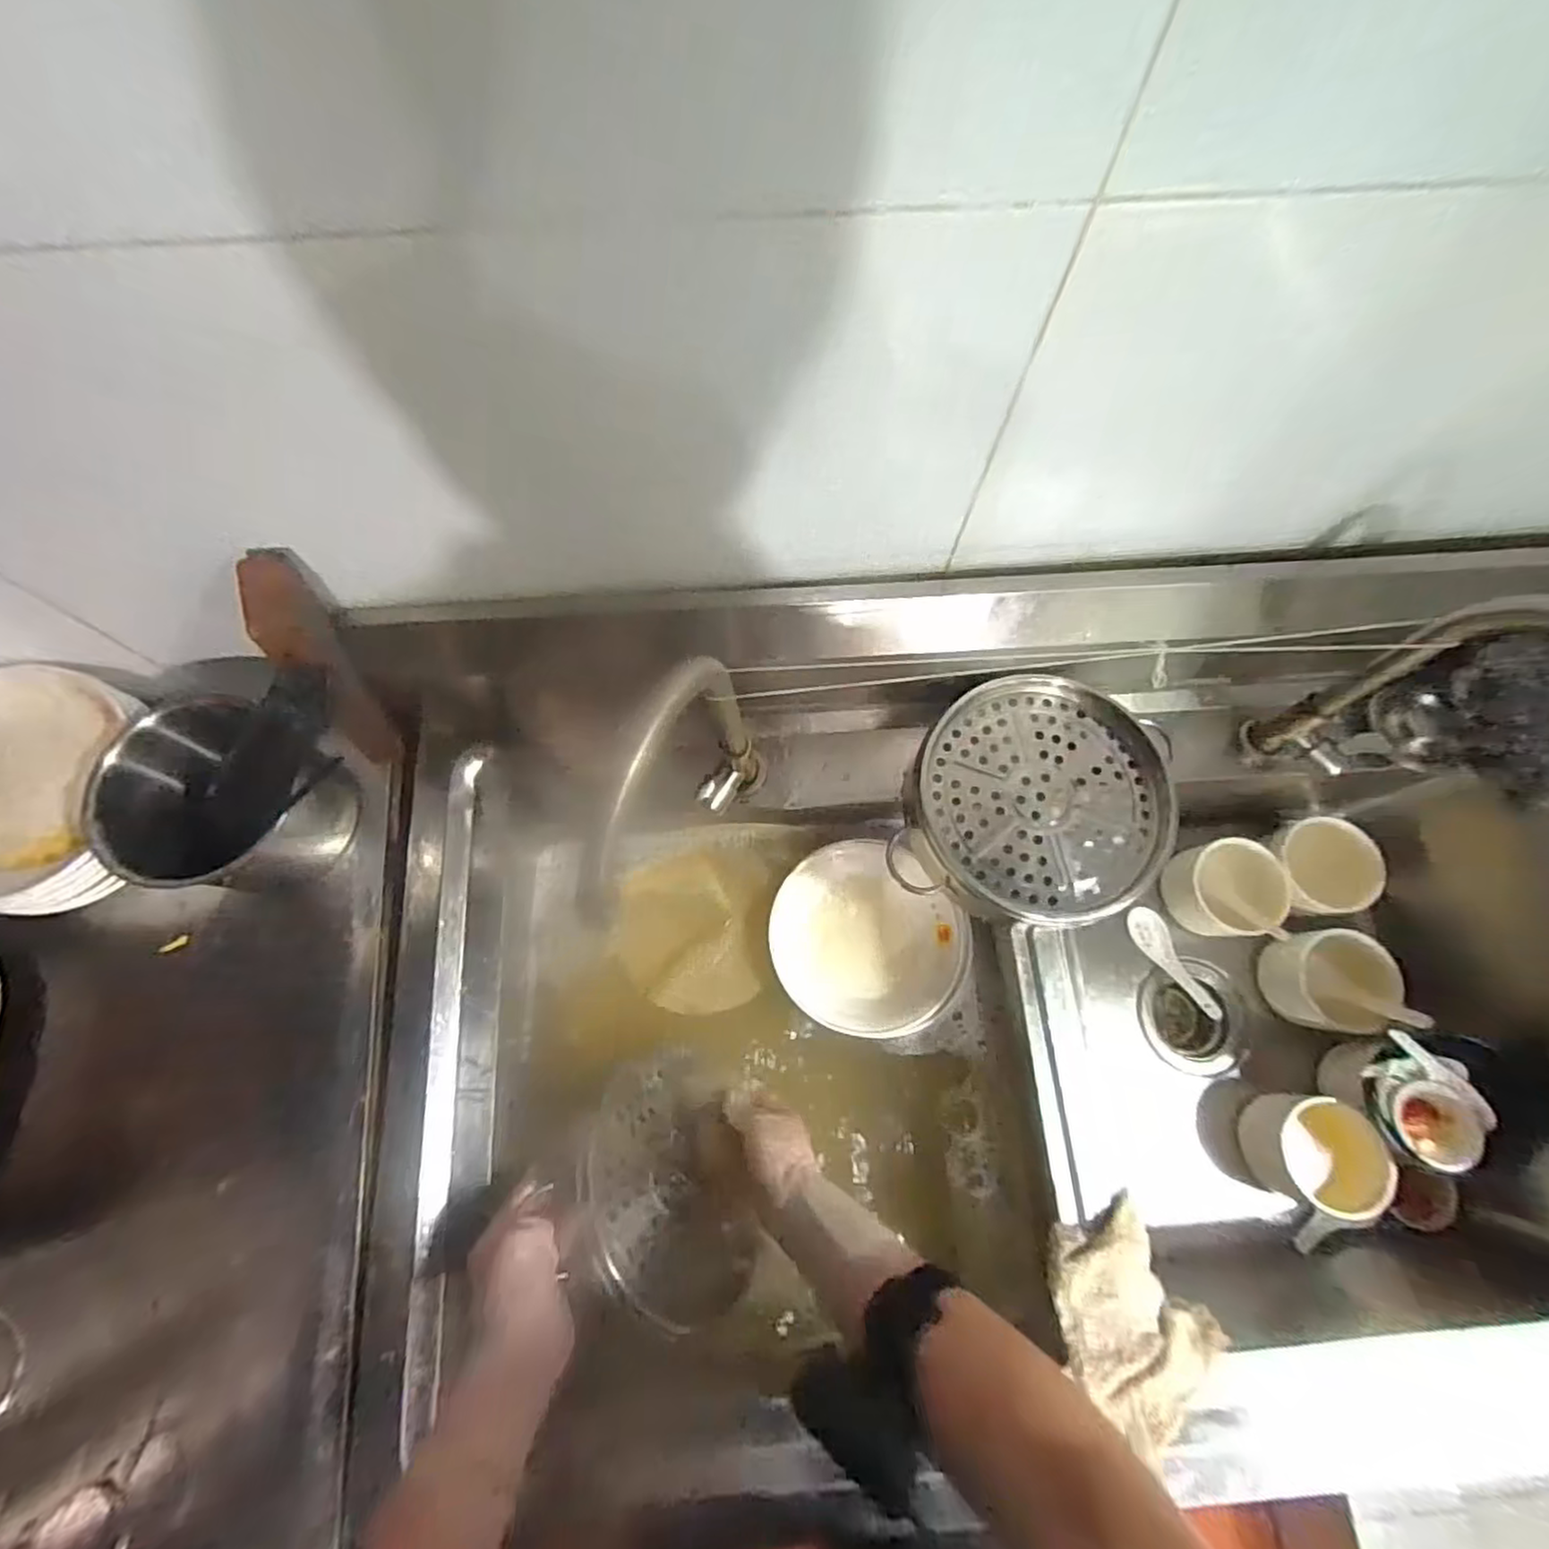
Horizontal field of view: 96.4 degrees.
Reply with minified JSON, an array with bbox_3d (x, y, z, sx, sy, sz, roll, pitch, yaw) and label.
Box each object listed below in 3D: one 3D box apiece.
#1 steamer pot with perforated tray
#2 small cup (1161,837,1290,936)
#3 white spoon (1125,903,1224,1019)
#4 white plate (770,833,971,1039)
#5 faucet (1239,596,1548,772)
[{"bbox_3d":[0.202,0.022,0.545,0.189,0.057,0.186,0,71,0],"label":"steamer pot with perforated tray"},{"bbox_3d":[0.455,0.117,0.698,0.086,0.076,0.092,0,71,0],"label":"small cup"},{"bbox_3d":[0.406,0.193,0.707,0.032,0.017,0.121,-23,58,-7],"label":"white spoon"},{"bbox_3d":[0.083,0.145,0.623,0.160,0.034,0.165,0,71,0],"label":"white plate"},{"bbox_3d":[0.443,-0.018,0.434,0.155,0.263,0.060,39,76,13],"label":"faucet"}]

